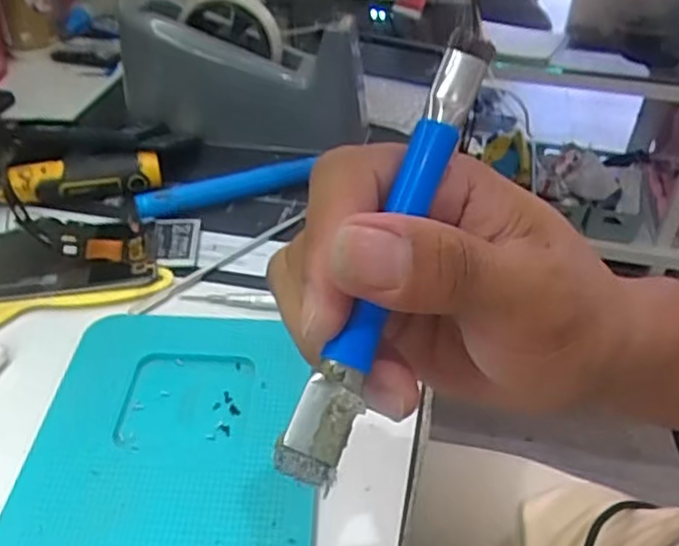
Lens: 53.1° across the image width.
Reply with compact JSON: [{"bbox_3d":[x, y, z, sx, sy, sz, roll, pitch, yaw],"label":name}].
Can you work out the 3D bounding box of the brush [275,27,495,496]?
[{"bbox_3d":[0.015,-0.011,0.184,0.015,0.014,0.136,17,70,14],"label":"brush"}]

